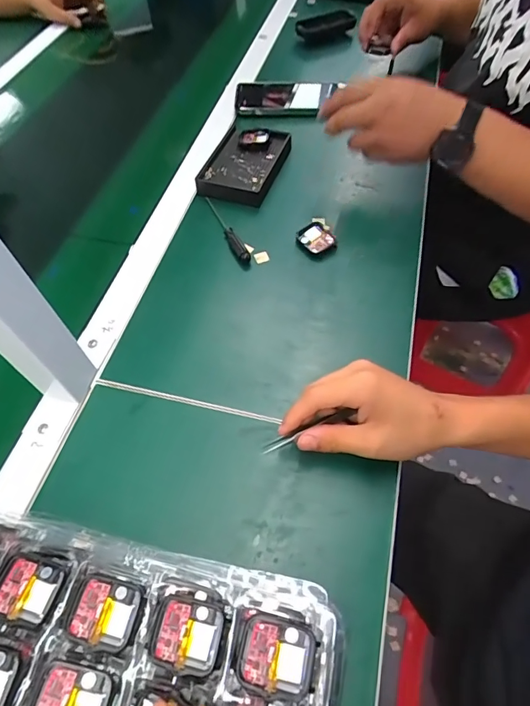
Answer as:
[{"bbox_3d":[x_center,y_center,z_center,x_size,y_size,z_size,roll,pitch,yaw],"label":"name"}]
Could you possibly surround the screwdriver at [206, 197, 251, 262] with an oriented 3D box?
[{"bbox_3d":[-0.048,-0.157,0.540,0.015,0.010,0.126,-23,58,-12],"label":"screwdriver"}]

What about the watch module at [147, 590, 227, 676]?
[{"bbox_3d":[-0.048,0.169,0.265,0.043,0.005,0.040,10,58,9],"label":"watch module"}]

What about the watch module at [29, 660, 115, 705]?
[{"bbox_3d":[-0.111,0.198,0.246,0.041,0.004,0.036,9,57,9],"label":"watch module"}]

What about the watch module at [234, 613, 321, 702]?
[{"bbox_3d":[0.007,0.176,0.253,0.044,0.007,0.038,10,58,9],"label":"watch module"}]

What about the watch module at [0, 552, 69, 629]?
[{"bbox_3d":[-0.152,0.150,0.279,0.041,0.004,0.037,12,58,11],"label":"watch module"}]

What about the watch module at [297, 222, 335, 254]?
[{"bbox_3d":[0.061,-0.140,0.529,0.035,0.011,0.046,-32,61,-17],"label":"watch module"}]

